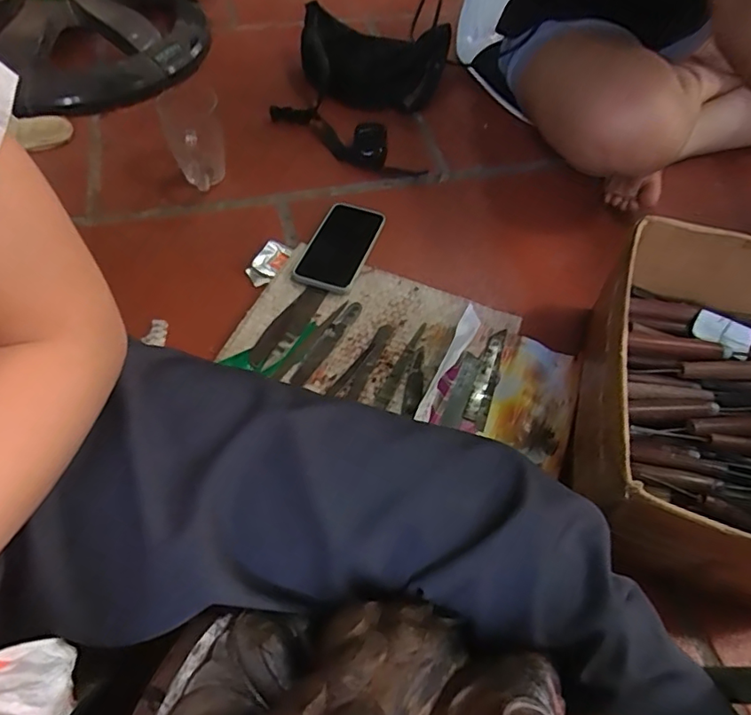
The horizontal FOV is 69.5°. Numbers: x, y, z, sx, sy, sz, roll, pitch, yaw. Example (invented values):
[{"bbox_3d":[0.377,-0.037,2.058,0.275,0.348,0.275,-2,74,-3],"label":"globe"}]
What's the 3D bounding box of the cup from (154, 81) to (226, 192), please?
[{"bbox_3d":[-0.251,-0.300,0.756,0.078,0.112,0.098,-14,57,-12],"label":"cup"}]

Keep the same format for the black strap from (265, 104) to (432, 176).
[{"bbox_3d":[-0.041,-0.347,0.857,0.272,0.032,0.080,34,60,19],"label":"black strap"}]

